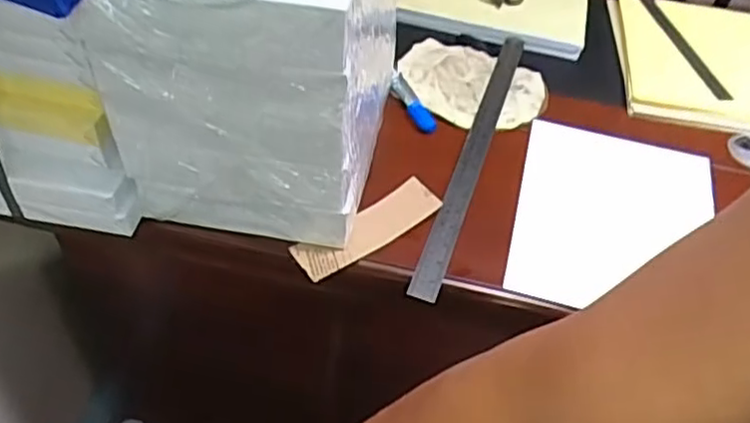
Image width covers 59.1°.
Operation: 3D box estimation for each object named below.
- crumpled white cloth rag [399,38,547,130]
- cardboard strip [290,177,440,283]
[{"bbox_3d":[0.122,-0.162,0.848,0.184,0.031,0.121,20,48,12],"label":"crumpled white cloth rag"},{"bbox_3d":[-0.006,0.014,0.683,0.162,0.017,0.046,-27,55,-28],"label":"cardboard strip"}]

